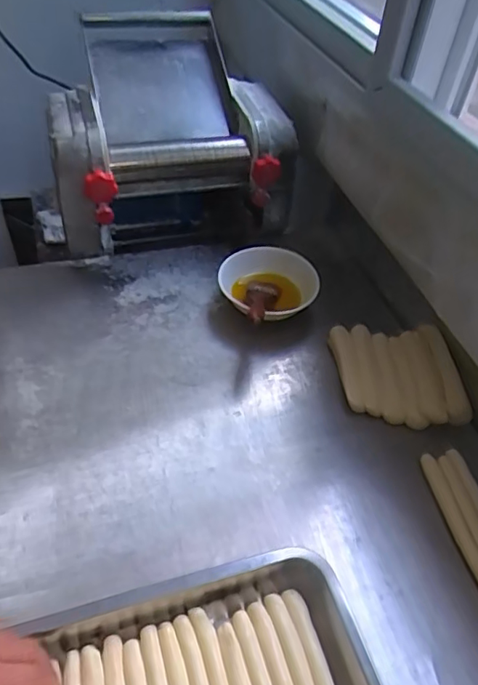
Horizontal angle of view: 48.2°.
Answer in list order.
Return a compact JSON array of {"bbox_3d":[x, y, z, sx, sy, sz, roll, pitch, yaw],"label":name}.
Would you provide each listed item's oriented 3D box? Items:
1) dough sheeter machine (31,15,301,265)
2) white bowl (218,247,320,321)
[{"bbox_3d":[-0.128,-0.339,0.939,0.379,0.292,0.343,-11,49,-16],"label":"dough sheeter machine"},{"bbox_3d":[0.047,-0.081,0.807,0.140,0.050,0.145,3,47,-3],"label":"white bowl"}]

